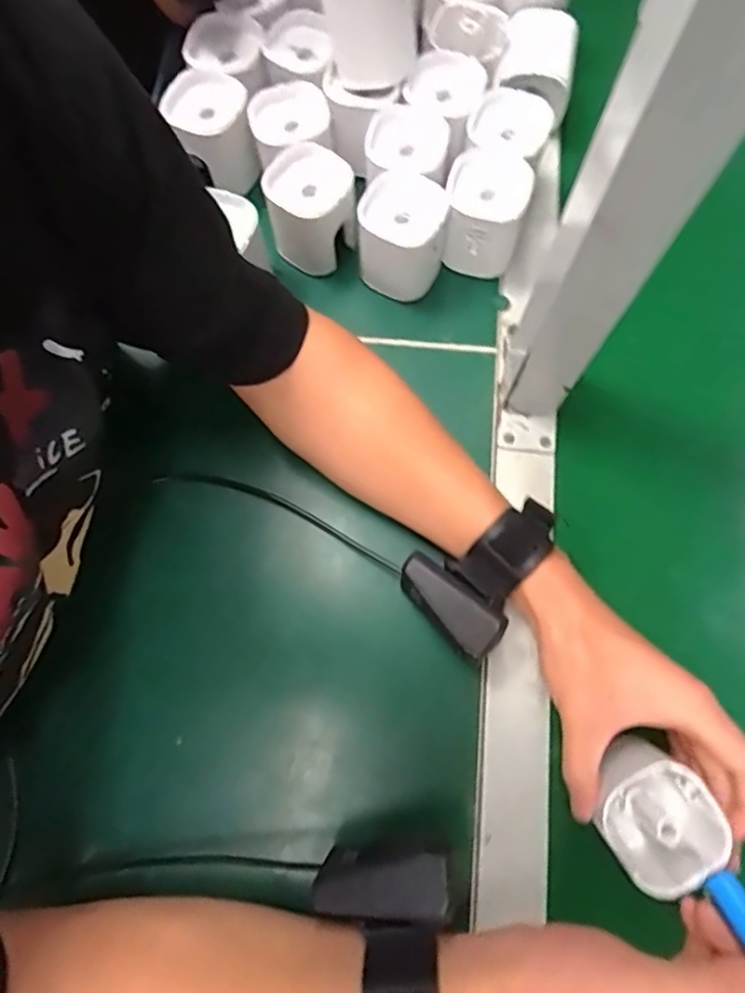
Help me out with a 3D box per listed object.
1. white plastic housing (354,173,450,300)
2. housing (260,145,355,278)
[{"bbox_3d":[0.020,-0.176,0.417,0.056,0.065,0.057,19,74,6],"label":"white plastic housing"},{"bbox_3d":[-0.042,-0.198,0.429,0.057,0.064,0.058,22,75,7],"label":"housing"}]

